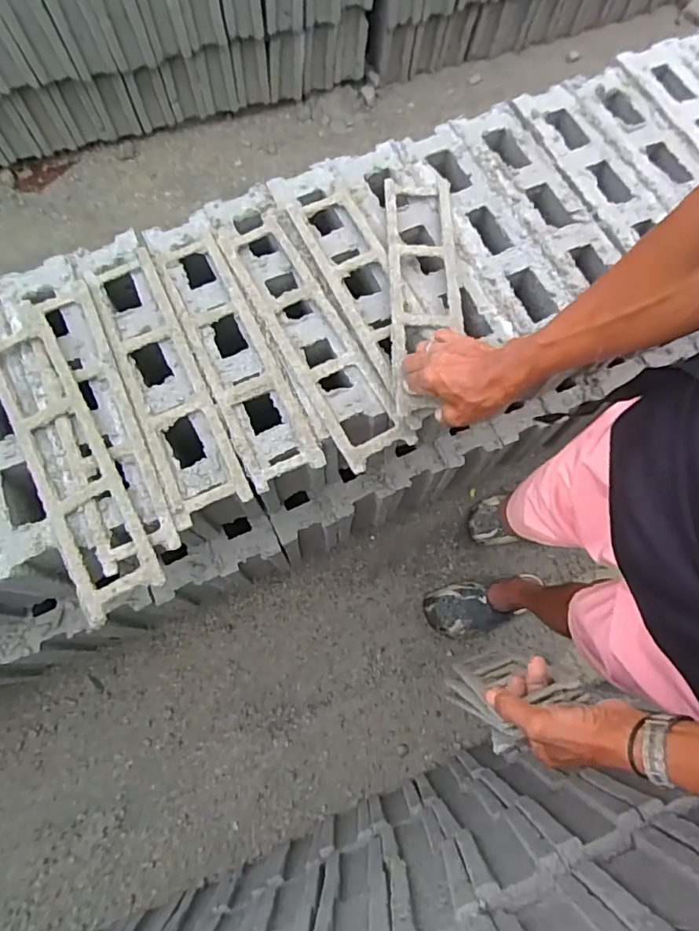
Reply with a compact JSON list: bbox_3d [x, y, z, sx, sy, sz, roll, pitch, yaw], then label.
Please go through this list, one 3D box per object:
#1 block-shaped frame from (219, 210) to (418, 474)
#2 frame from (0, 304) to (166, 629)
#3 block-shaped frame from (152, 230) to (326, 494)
[{"bbox_3d":[-0.053,-0.173,0.684,0.090,0.015,0.385,-27,74,-8],"label":"block-shaped frame"},{"bbox_3d":[-0.331,-0.015,0.623,0.091,0.018,0.385,-28,74,-8],"label":"frame"},{"bbox_3d":[-0.149,-0.148,0.686,0.092,0.015,0.373,-24,74,-7],"label":"block-shaped frame"}]

